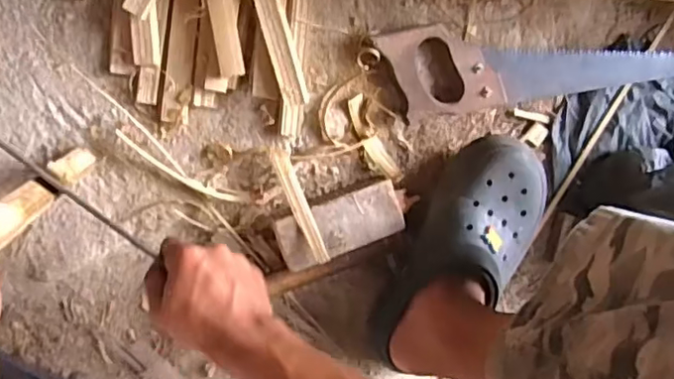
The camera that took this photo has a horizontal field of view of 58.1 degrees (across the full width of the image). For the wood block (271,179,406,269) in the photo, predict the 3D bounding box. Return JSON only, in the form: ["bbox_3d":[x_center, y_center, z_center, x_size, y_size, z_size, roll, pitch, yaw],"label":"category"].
[{"bbox_3d":[0.003,0.036,0.636,0.129,0.044,0.058,-21,97,-7],"label":"wood block"}]

